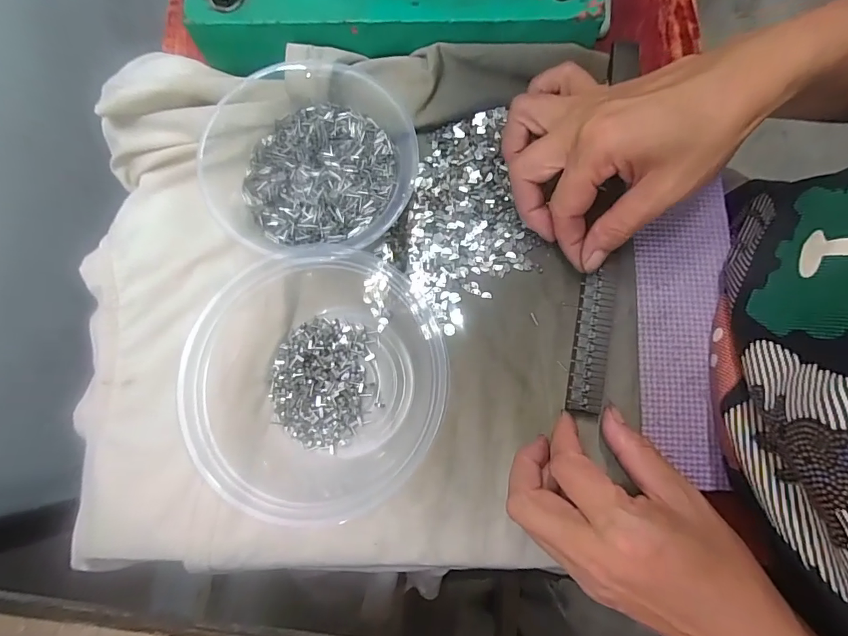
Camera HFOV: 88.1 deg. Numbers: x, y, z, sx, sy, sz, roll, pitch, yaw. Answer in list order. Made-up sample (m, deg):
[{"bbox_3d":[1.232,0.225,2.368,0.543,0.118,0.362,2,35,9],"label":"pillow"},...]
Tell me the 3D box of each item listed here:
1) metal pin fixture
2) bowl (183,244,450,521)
[{"bbox_3d":[0.102,0.008,0.263,0.023,0.006,0.096,13,79,4],"label":"metal pin fixture"},{"bbox_3d":[-0.064,0.035,0.245,0.149,0.049,0.143,0,78,1],"label":"bowl"}]

